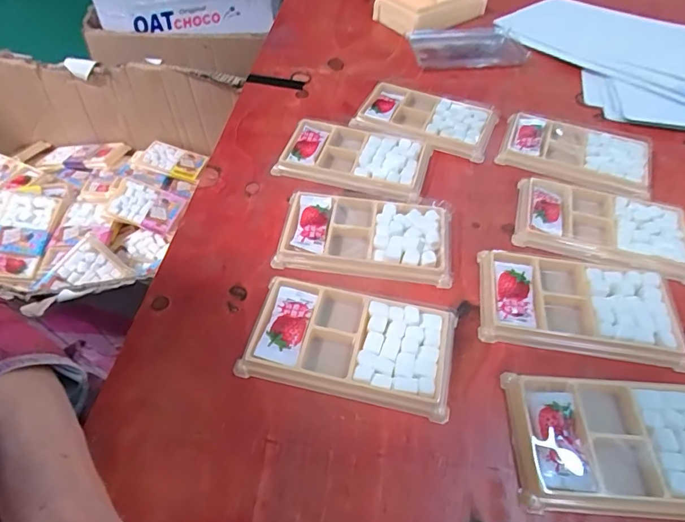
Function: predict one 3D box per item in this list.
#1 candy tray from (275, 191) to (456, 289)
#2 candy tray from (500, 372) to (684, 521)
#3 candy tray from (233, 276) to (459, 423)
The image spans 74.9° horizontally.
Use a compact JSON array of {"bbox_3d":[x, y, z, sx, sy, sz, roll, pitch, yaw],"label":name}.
[{"bbox_3d":[0.019,-0.020,0.360,0.134,0.013,0.074,6,53,4],"label":"candy tray"},{"bbox_3d":[0.170,0.108,0.263,0.132,0.011,0.076,3,53,2],"label":"candy tray"},{"bbox_3d":[0.006,0.054,0.302,0.133,0.013,0.075,11,53,7],"label":"candy tray"}]

